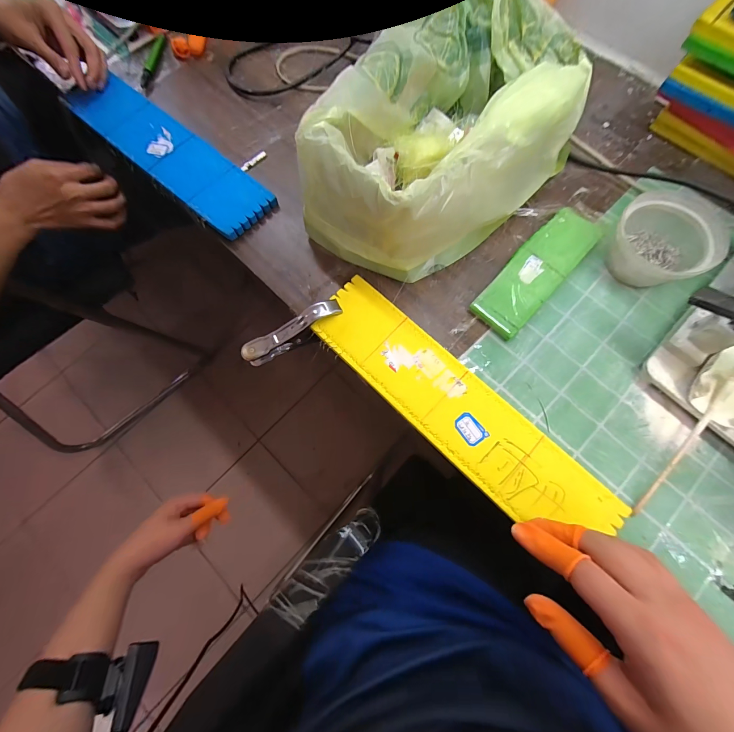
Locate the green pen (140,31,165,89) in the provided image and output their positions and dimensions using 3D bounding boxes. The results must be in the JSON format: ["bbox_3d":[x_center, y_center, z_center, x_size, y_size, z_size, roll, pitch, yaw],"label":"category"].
[{"bbox_3d":[-0.313,-0.448,0.494,0.013,0.013,0.116,1,74,2],"label":"green pen"}]

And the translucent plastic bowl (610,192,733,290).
[{"bbox_3d":[0.316,-0.134,0.368,0.089,0.058,0.096,0,74,1],"label":"translucent plastic bowl"}]

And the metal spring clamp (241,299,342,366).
[{"bbox_3d":[-0.080,-0.038,0.376,0.113,0.037,0.024,-32,76,7],"label":"metal spring clamp"}]

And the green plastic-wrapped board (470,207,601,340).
[{"bbox_3d":[0.193,-0.110,0.384,0.057,0.013,0.179,42,79,12],"label":"green plastic-wrapped board"}]

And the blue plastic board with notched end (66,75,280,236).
[{"bbox_3d":[-0.260,-0.280,0.442,0.326,0.020,0.080,40,79,11],"label":"blue plastic board with notched end"}]

